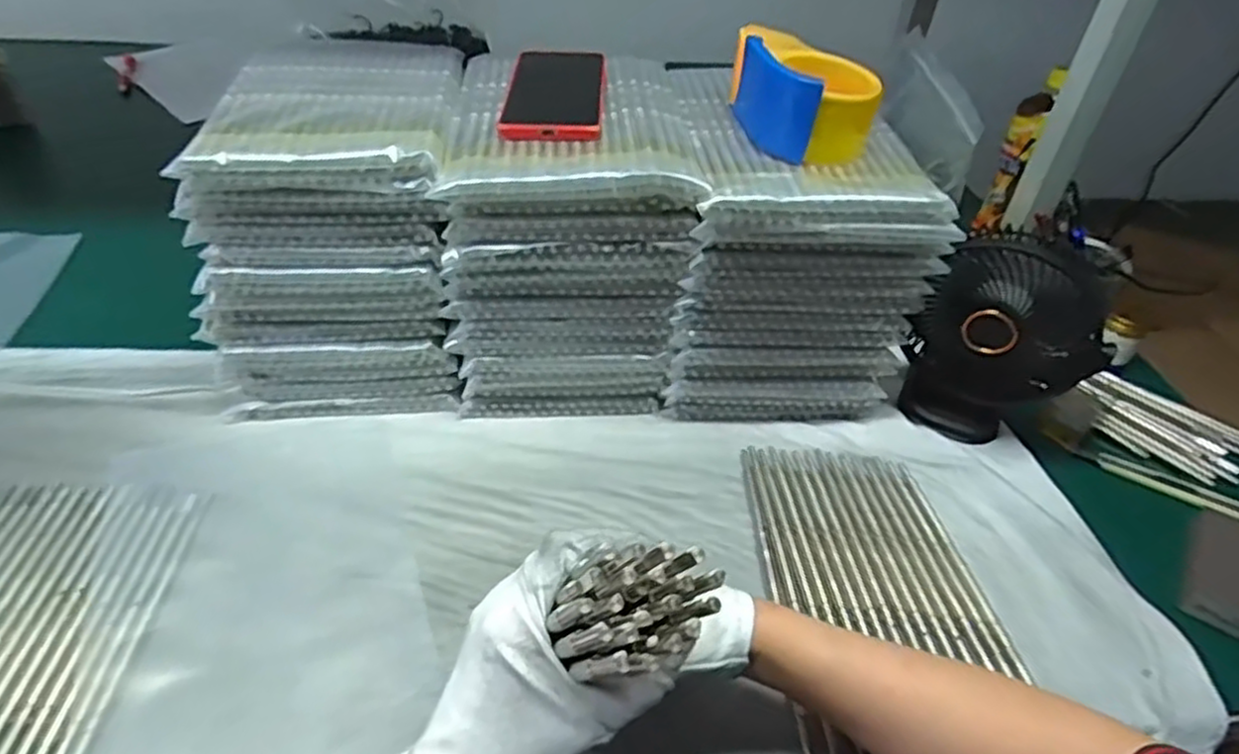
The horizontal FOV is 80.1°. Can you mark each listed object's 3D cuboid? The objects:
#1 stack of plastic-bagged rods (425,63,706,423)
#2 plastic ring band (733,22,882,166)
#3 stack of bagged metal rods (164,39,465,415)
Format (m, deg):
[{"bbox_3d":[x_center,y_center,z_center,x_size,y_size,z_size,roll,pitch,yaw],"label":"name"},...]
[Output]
[{"bbox_3d":[-0.048,-0.133,0.662,0.184,0.223,0.248,1,42,-5],"label":"stack of plastic-bagged rods"},{"bbox_3d":[0.141,-0.221,0.574,0.076,0.065,0.142,-13,43,-20],"label":"plastic ring band"},{"bbox_3d":[-0.233,-0.145,0.660,0.177,0.219,0.268,0,42,-6],"label":"stack of bagged metal rods"}]

